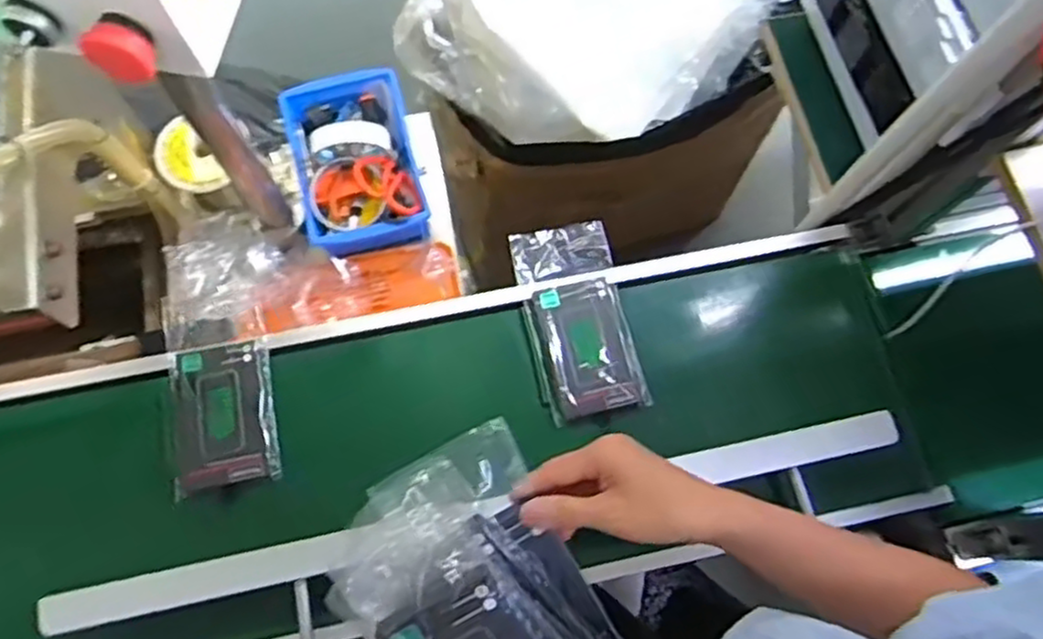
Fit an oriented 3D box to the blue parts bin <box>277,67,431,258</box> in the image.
[{"bbox_3d":[-0.190,-0.187,0.842,0.141,0.063,0.213,-15,73,-6],"label":"blue parts bin"}]

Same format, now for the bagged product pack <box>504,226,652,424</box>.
[{"bbox_3d":[0.058,-0.003,0.743,0.098,0.021,0.203,-13,73,-6],"label":"bagged product pack"}]

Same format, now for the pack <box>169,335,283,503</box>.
[{"bbox_3d":[-0.290,0.091,0.706,0.096,0.010,0.140,-11,73,-5],"label":"pack"}]

